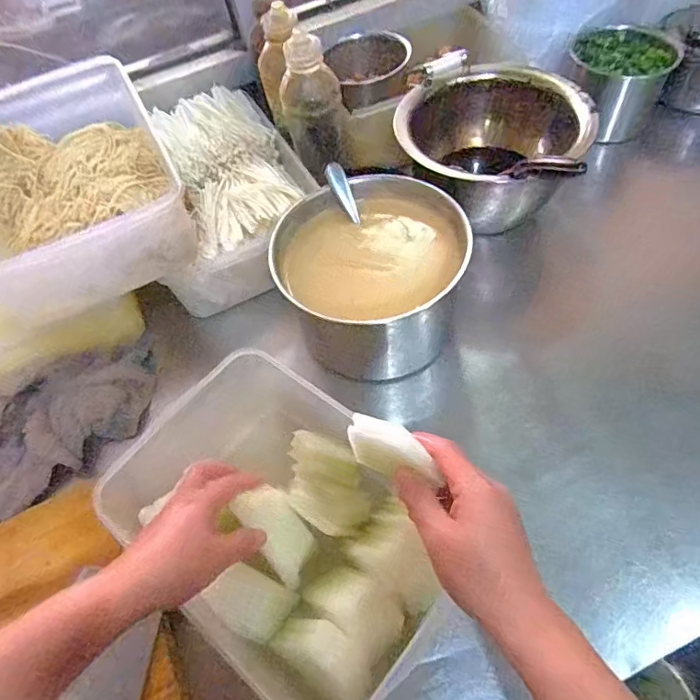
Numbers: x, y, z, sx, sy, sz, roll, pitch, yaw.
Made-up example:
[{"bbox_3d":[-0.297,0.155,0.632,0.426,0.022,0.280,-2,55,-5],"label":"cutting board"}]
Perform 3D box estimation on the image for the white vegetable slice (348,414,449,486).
[{"bbox_3d":[0.031,0.069,0.348,0.070,0.019,0.030,22,59,25],"label":"white vegetable slice"}]

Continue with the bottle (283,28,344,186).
[{"bbox_3d":[-0.041,-0.286,0.607,0.066,0.153,0.070,13,61,15],"label":"bottle"}]

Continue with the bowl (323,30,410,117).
[{"bbox_3d":[0.031,-0.393,0.724,0.113,0.054,0.115,-3,58,5],"label":"bowl"}]

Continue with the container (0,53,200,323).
[{"bbox_3d":[-0.323,-0.197,0.593,0.217,0.098,0.354,-25,59,-9],"label":"container"}]

